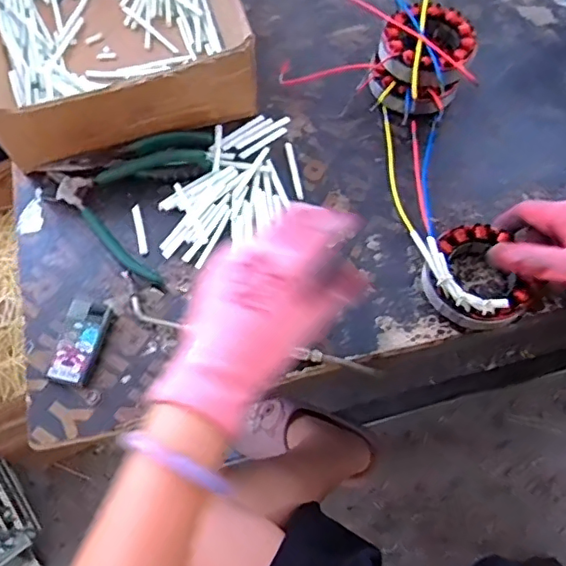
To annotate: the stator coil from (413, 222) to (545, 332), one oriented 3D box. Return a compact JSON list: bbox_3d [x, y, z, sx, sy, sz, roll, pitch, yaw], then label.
[{"bbox_3d":[0.159,-0.008,0.455,0.088,0.035,0.091,-1,66,3],"label":"stator coil"}]

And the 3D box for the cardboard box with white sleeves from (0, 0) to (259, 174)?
[{"bbox_3d":[-0.181,-0.284,0.572,0.239,0.102,0.330,-17,67,-4],"label":"cardboard box with white sleeves"}]

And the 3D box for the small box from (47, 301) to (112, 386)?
[{"bbox_3d":[-0.166,0.048,0.455,0.036,0.013,0.070,8,66,5],"label":"small box"}]

